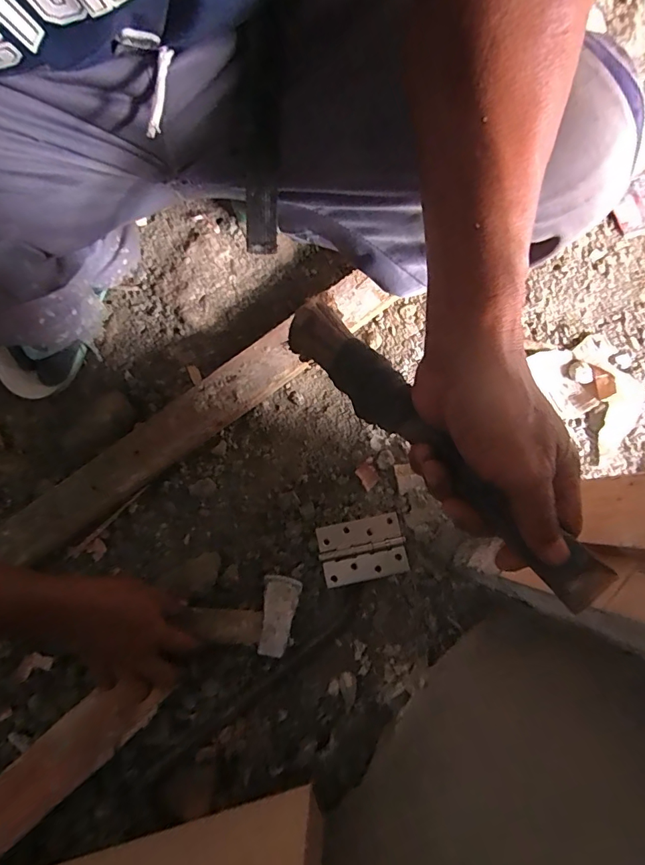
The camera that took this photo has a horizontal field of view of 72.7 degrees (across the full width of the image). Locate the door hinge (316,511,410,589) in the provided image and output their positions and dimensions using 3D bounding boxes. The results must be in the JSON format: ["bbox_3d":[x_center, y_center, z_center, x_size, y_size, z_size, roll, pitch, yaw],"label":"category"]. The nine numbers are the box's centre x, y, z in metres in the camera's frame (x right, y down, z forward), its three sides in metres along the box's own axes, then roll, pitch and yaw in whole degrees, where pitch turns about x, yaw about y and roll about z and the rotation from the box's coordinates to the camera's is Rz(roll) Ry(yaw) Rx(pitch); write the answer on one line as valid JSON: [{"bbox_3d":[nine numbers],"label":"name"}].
[{"bbox_3d":[0.047,0.141,0.530,0.100,0.008,0.070,-13,74,2],"label":"door hinge"}]

